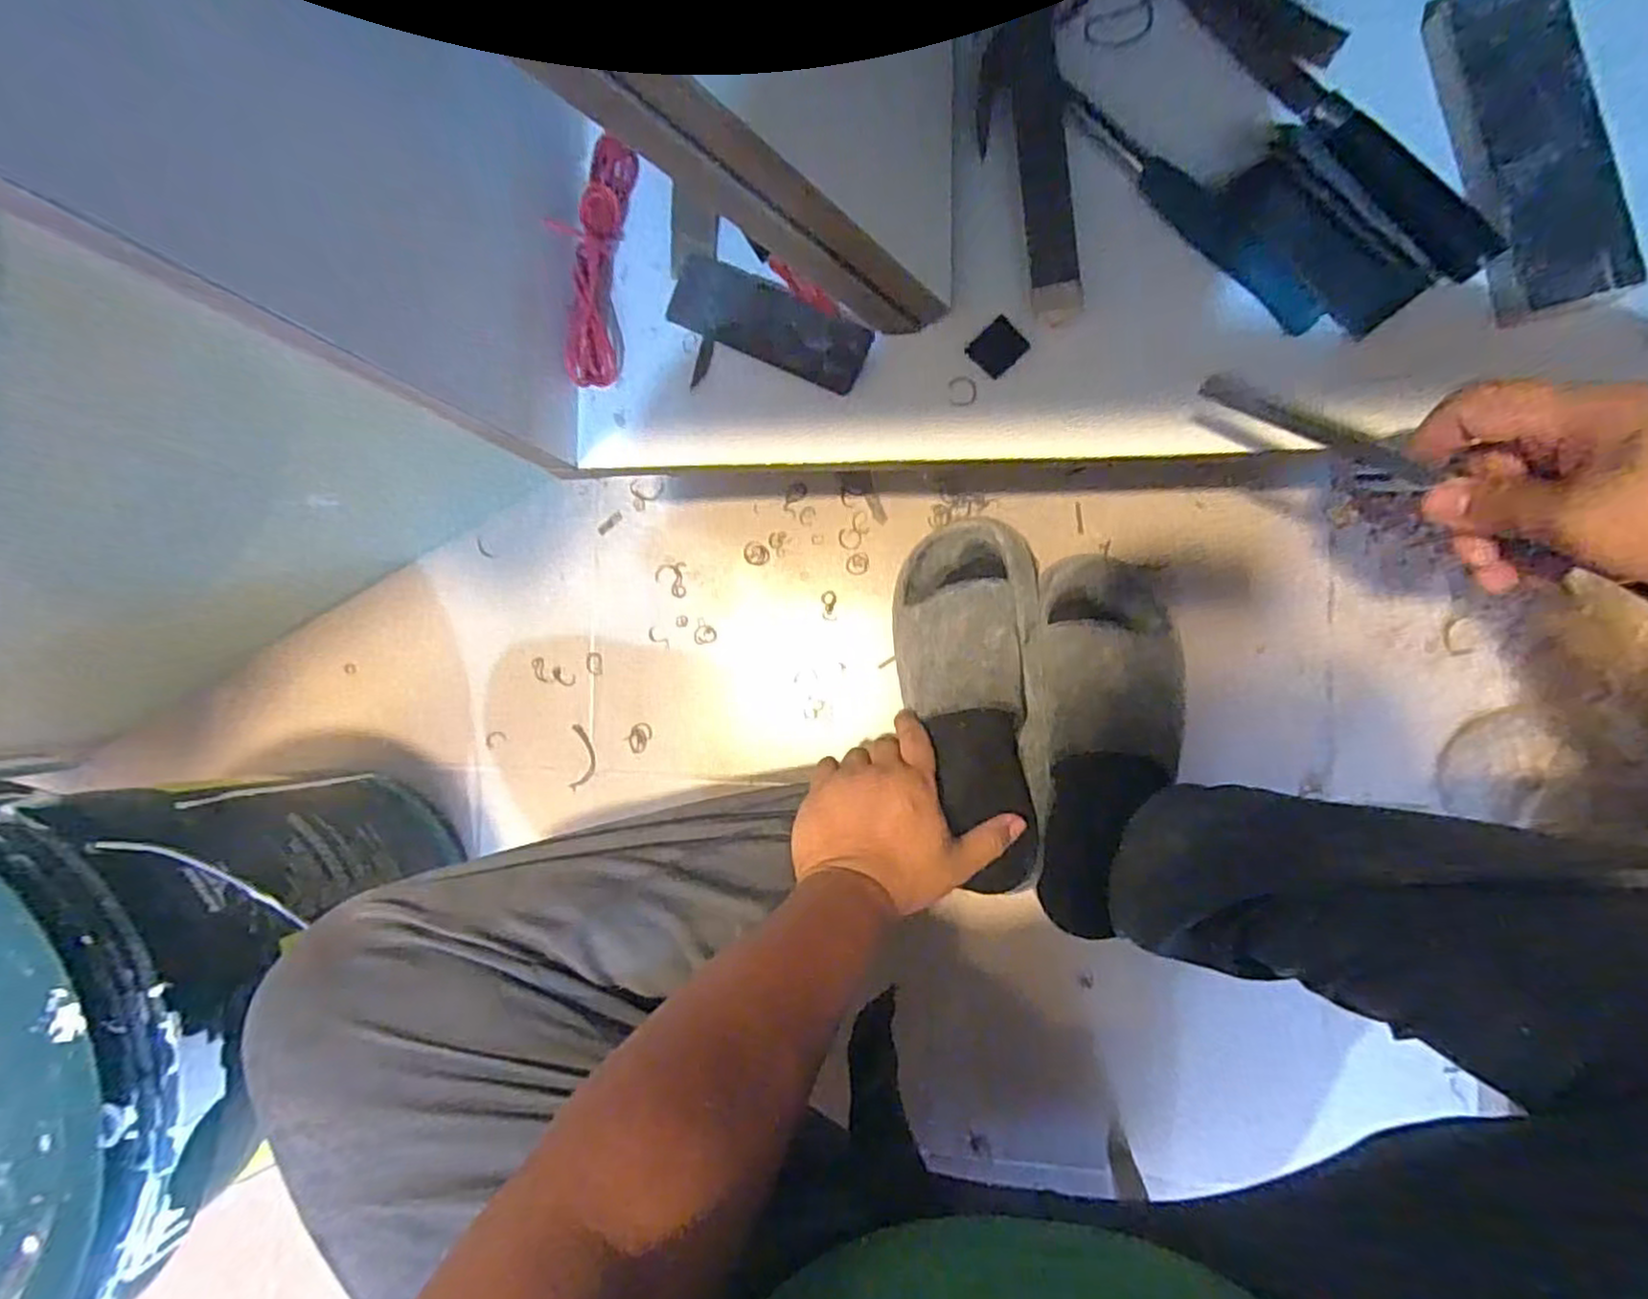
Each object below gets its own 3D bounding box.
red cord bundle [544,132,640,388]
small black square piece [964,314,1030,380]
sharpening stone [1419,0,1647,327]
[{"bbox_3d":[-0.144,-0.246,0.462,0.032,0.030,0.152,4,90,8],"label":"red cord bundle"},{"bbox_3d":[0.105,-0.182,0.441,0.030,0.004,0.026,-43,91,15],"label":"small black square piece"},{"bbox_3d":[0.380,-0.271,0.391,0.068,0.015,0.176,-11,88,8],"label":"sharpening stone"}]

